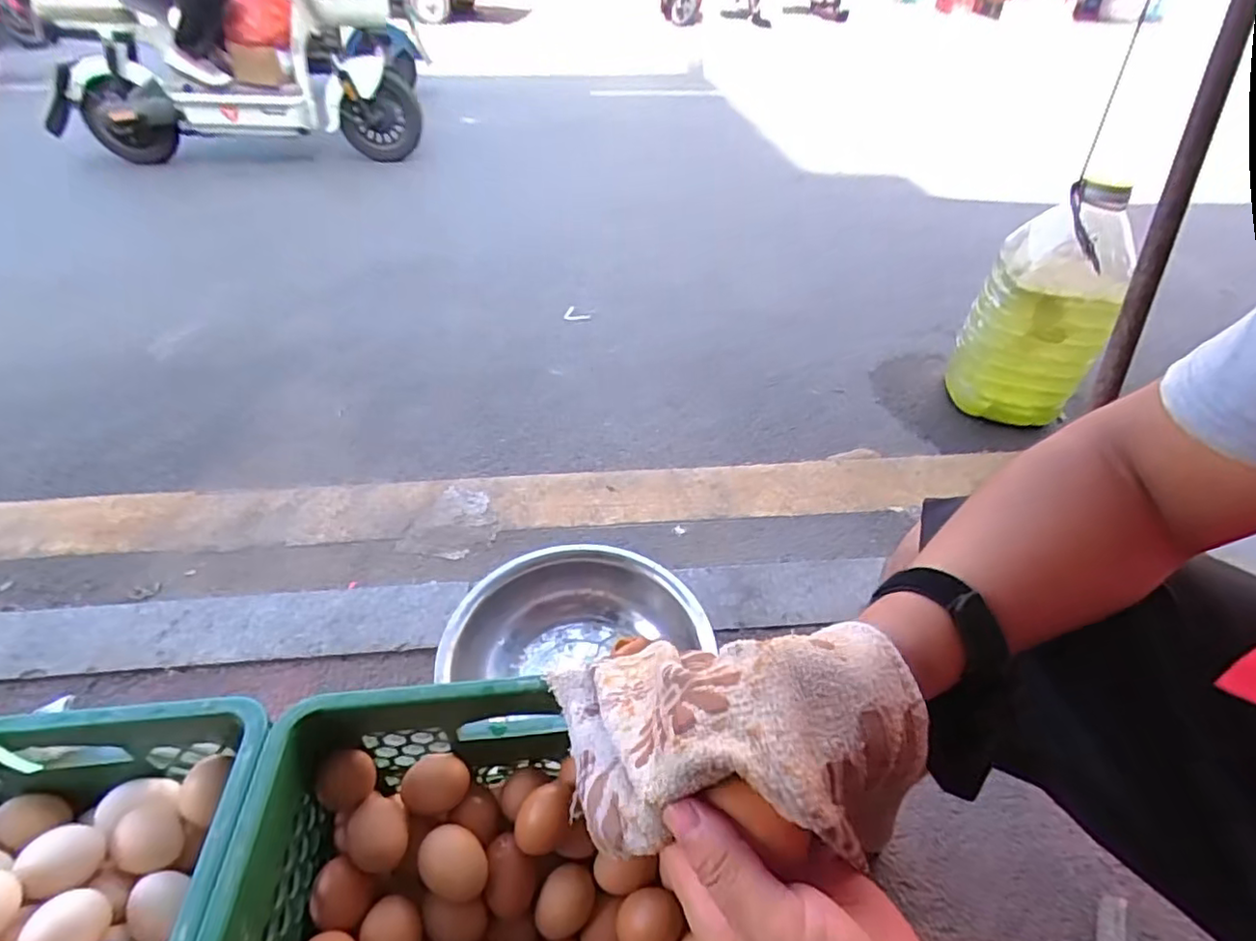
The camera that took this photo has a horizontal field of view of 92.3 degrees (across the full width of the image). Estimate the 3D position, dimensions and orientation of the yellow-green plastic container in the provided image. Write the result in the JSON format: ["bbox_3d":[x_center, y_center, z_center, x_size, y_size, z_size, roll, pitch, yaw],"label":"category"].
[{"bbox_3d":[0.802,-0.318,1.190,0.204,0.445,0.163,4,42,3],"label":"yellow-green plastic container"}]

